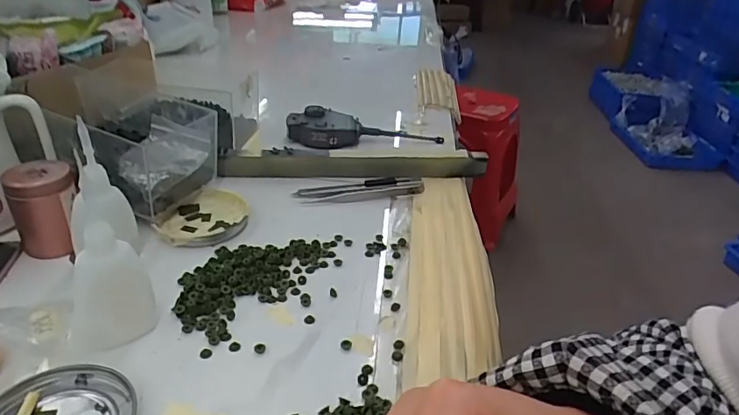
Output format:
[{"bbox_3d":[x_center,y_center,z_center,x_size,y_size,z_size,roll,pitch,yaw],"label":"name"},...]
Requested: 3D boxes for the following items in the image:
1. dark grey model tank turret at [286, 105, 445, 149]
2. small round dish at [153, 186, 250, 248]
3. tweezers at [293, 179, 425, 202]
[{"bbox_3d":[-0.003,-0.092,0.601,0.186,0.033,0.046,3,31,-2],"label":"dark grey model tank turret"},{"bbox_3d":[-0.146,0.009,0.444,0.074,0.016,0.077,0,31,-9],"label":"small round dish"},{"bbox_3d":[-0.007,-0.020,0.505,0.129,0.009,0.032,-4,32,-14],"label":"tweezers"}]

